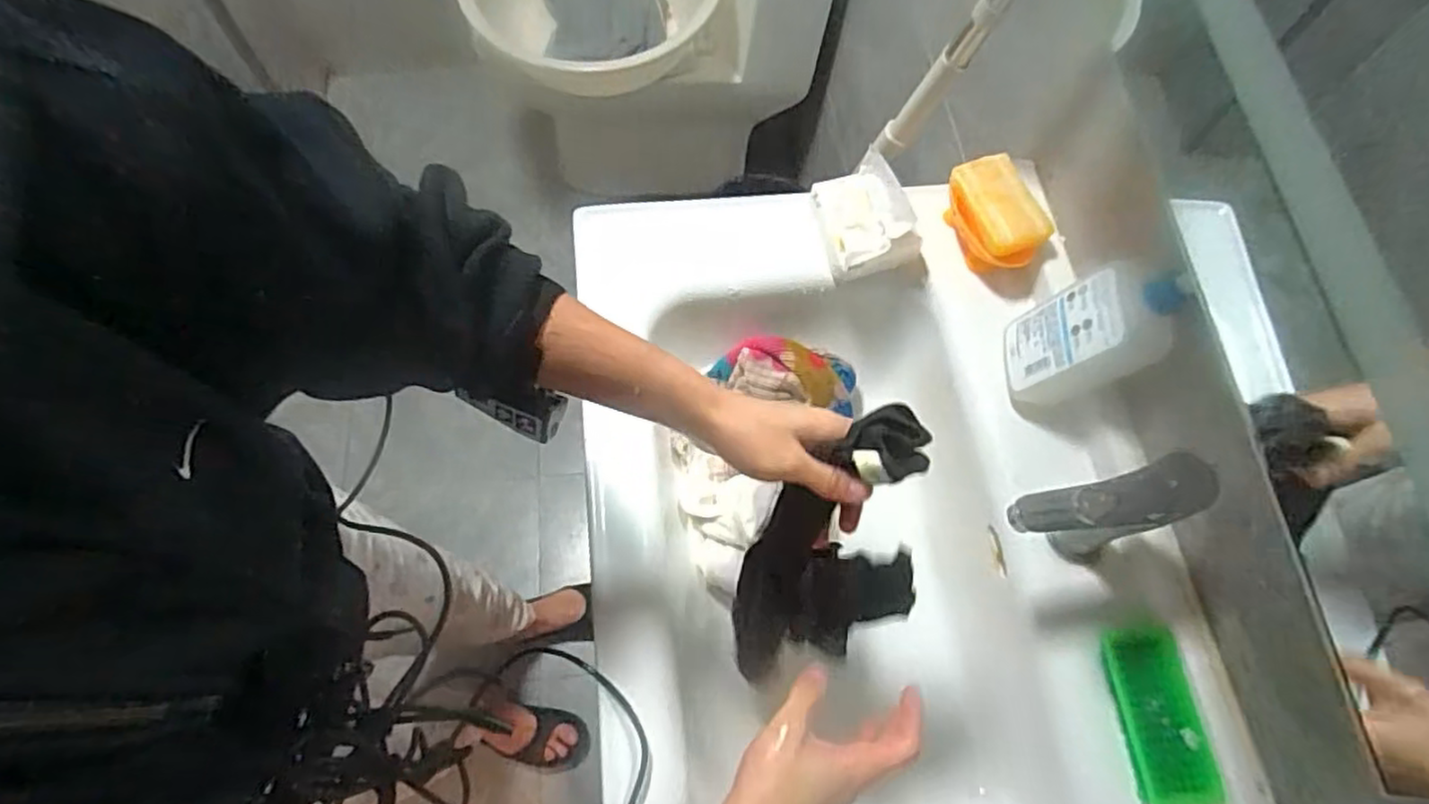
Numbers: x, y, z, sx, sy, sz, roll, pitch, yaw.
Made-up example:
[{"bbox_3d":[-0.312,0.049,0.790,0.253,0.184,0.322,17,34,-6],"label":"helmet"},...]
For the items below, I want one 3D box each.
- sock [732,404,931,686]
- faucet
[{"bbox_3d":[0.089,0.117,0.515,0.114,0.272,0.052,21,38,6],"label":"sock"},{"bbox_3d":[0.285,0.095,0.552,0.118,0.165,0.046,-10,68,-7],"label":"faucet"}]

